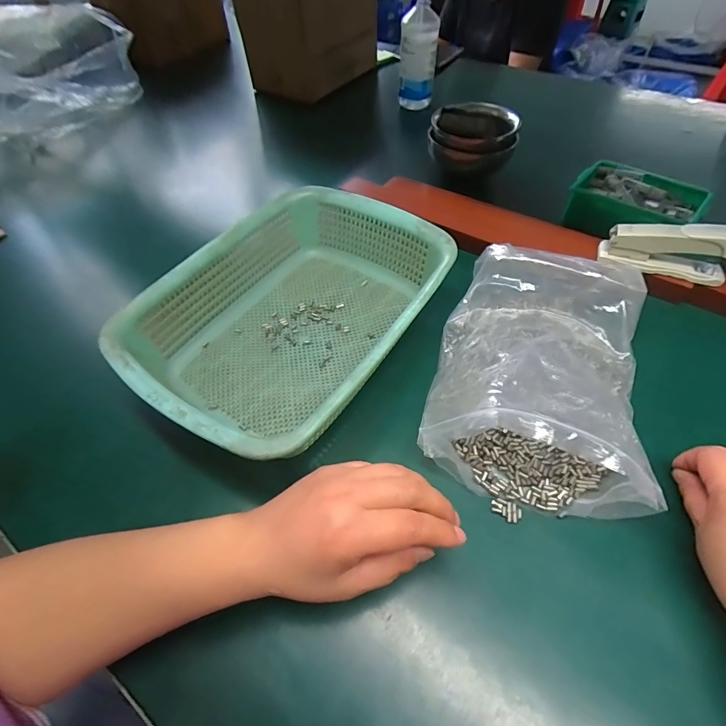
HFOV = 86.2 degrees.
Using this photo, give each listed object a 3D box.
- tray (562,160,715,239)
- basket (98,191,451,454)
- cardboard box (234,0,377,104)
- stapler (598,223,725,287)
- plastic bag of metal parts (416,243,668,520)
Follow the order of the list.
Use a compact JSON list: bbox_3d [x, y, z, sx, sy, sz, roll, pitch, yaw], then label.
[{"bbox_3d":[0.349,-0.201,0.504,0.147,0.052,0.102,36,61,25],"label":"tray"},{"bbox_3d":[-0.064,-0.044,0.378,0.217,0.083,0.292,27,58,20],"label":"basket"},{"bbox_3d":[-0.086,-0.660,0.768,0.152,0.197,0.249,27,58,20],"label":"cardboard box"},{"bbox_3d":[0.331,-0.125,0.419,0.120,0.055,0.028,15,55,13],"label":"stapler"},{"bbox_3d":[0.158,0.003,0.343,0.171,0.071,0.228,15,55,12],"label":"plastic bag of metal parts"}]

